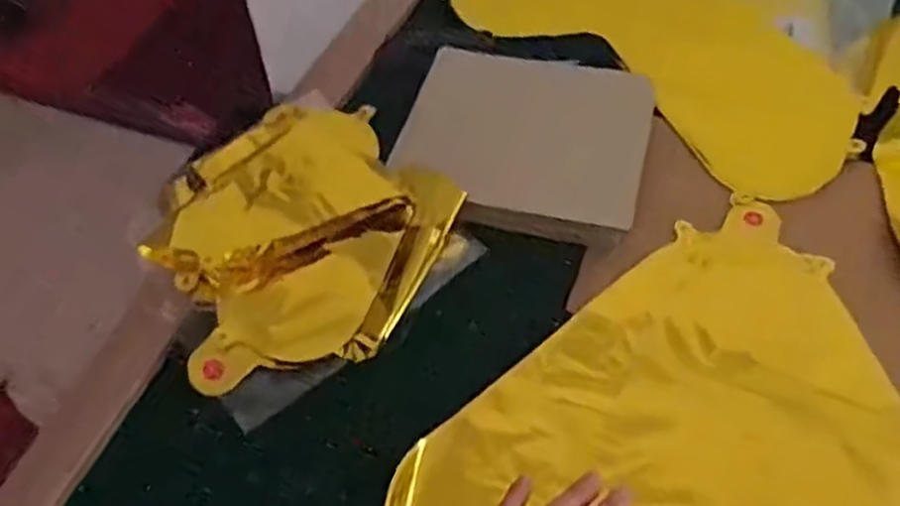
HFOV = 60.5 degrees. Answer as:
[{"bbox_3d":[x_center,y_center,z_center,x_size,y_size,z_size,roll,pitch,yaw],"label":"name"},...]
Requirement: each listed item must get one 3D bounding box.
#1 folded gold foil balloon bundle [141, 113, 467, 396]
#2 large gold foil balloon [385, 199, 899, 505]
[{"bbox_3d":[-0.124,-0.014,0.599,0.207,0.051,0.254,25,59,19],"label":"folded gold foil balloon bundle"},{"bbox_3d":[0.191,0.147,0.517,0.324,0.034,0.375,35,63,24],"label":"large gold foil balloon"}]

